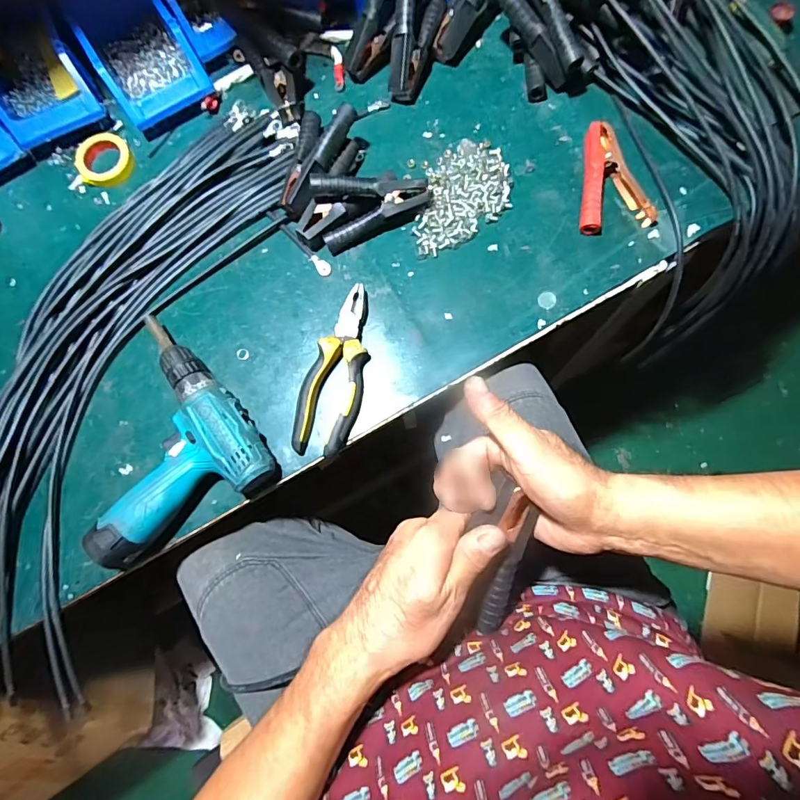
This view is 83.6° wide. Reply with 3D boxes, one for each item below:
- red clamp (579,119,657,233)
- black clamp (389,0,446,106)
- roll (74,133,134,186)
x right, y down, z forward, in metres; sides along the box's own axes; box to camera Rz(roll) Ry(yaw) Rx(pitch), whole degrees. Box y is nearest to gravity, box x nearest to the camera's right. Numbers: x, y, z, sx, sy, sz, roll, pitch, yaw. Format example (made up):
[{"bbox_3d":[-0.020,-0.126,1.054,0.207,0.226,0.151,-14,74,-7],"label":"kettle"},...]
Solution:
[{"bbox_3d":[0.248,-0.268,0.536,0.087,0.023,0.134,-10,77,1],"label":"red clamp"},{"bbox_3d":[0.018,-0.458,0.569,0.055,0.061,0.139,11,103,2],"label":"black clamp"},{"bbox_3d":[-0.389,-0.317,0.590,0.067,0.019,0.065,-1,78,3],"label":"roll"}]

